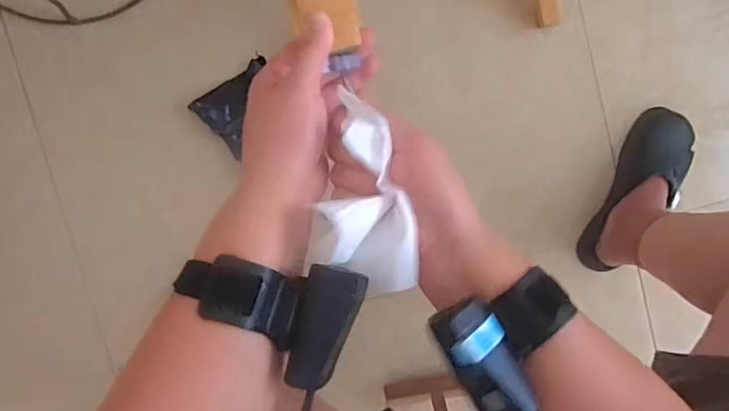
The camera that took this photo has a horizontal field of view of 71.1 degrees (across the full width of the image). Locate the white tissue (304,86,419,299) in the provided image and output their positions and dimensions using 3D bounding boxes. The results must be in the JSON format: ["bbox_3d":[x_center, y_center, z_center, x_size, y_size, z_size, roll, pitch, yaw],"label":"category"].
[{"bbox_3d":[0.003,-0.008,0.319,0.064,0.037,0.113,7,99,0],"label":"white tissue"}]

